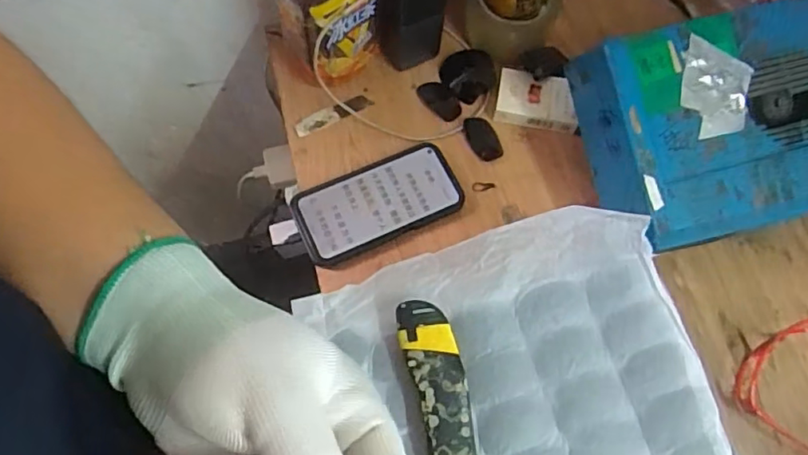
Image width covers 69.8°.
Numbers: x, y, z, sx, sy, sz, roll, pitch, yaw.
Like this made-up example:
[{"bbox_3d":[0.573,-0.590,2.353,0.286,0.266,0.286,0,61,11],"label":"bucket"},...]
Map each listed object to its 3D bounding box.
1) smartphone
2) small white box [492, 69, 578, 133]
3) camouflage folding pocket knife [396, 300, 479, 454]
[{"bbox_3d":[-0.025,-0.025,0.575,0.164,0.015,0.079,-24,71,-11],"label":"smartphone"},{"bbox_3d":[0.142,-0.136,0.624,0.085,0.026,0.055,7,68,1],"label":"small white box"},{"bbox_3d":[0.029,0.127,0.398,0.037,0.016,0.154,-12,69,-7],"label":"camouflage folding pocket knife"}]

